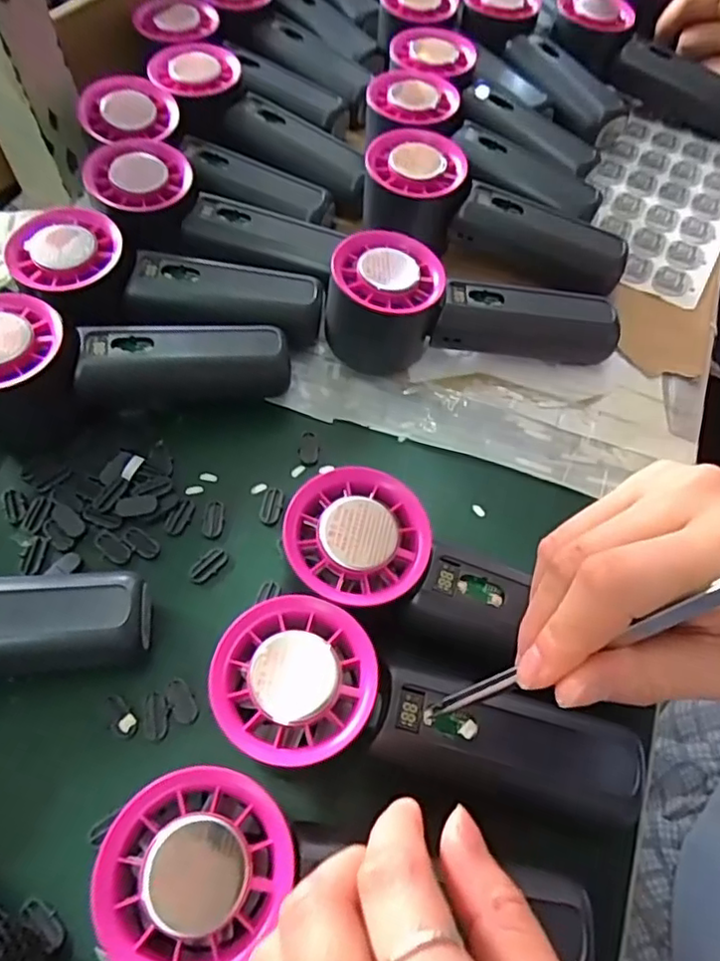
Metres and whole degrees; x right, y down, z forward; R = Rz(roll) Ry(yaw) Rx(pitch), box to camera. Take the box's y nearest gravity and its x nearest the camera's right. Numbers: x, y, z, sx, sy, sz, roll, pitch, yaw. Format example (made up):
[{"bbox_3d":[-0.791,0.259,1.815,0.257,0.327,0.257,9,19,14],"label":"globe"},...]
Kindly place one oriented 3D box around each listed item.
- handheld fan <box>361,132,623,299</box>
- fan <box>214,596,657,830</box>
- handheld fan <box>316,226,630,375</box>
[{"bbox_3d":[0.079,-0.157,0.373,0.150,0.056,0.056,7,60,3],"label":"handheld fan"},{"bbox_3d":[0.025,0.093,0.233,0.157,0.050,0.058,17,61,9],"label":"fan"},{"bbox_3d":[0.059,-0.095,0.340,0.152,0.055,0.055,-6,60,-4],"label":"handheld fan"}]

